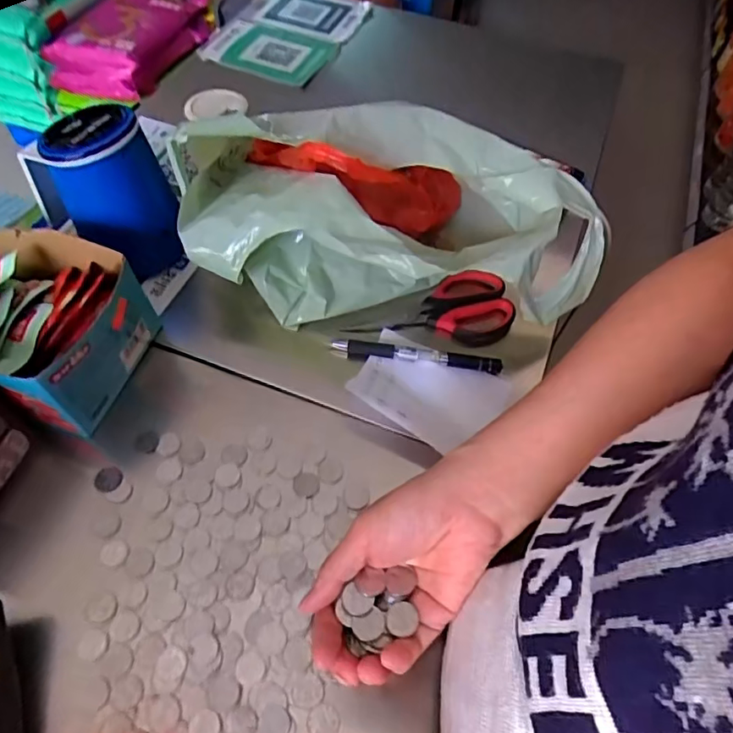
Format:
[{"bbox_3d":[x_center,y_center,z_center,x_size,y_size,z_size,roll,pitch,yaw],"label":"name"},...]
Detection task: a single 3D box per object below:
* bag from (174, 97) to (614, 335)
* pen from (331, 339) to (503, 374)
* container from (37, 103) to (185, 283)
[{"bbox_3d":[0.015,-0.121,0.442,0.335,0.120,0.169,13,57,6],"label":"bag"},{"bbox_3d":[0.039,-0.009,0.429,0.132,0.013,0.009,10,57,4],"label":"pen"},{"bbox_3d":[-0.201,-0.137,0.441,0.078,0.109,0.080,1,57,-2],"label":"container"}]

